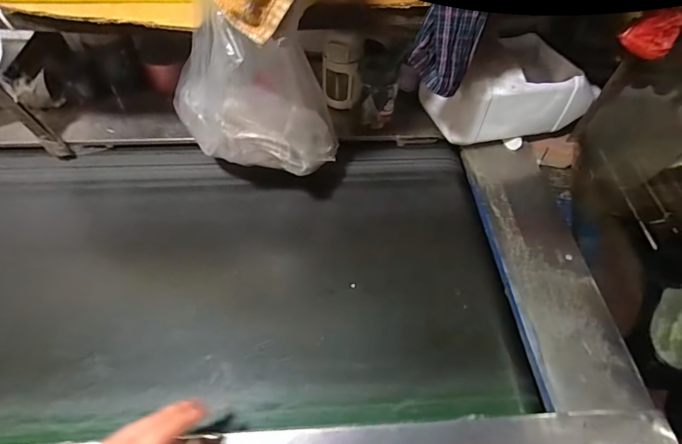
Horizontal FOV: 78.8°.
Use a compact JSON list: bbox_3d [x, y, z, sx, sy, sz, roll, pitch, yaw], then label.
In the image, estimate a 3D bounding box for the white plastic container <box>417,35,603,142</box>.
[{"bbox_3d":[0.292,-0.249,0.745,0.257,0.122,0.180,-17,56,-11],"label":"white plastic container"}]

